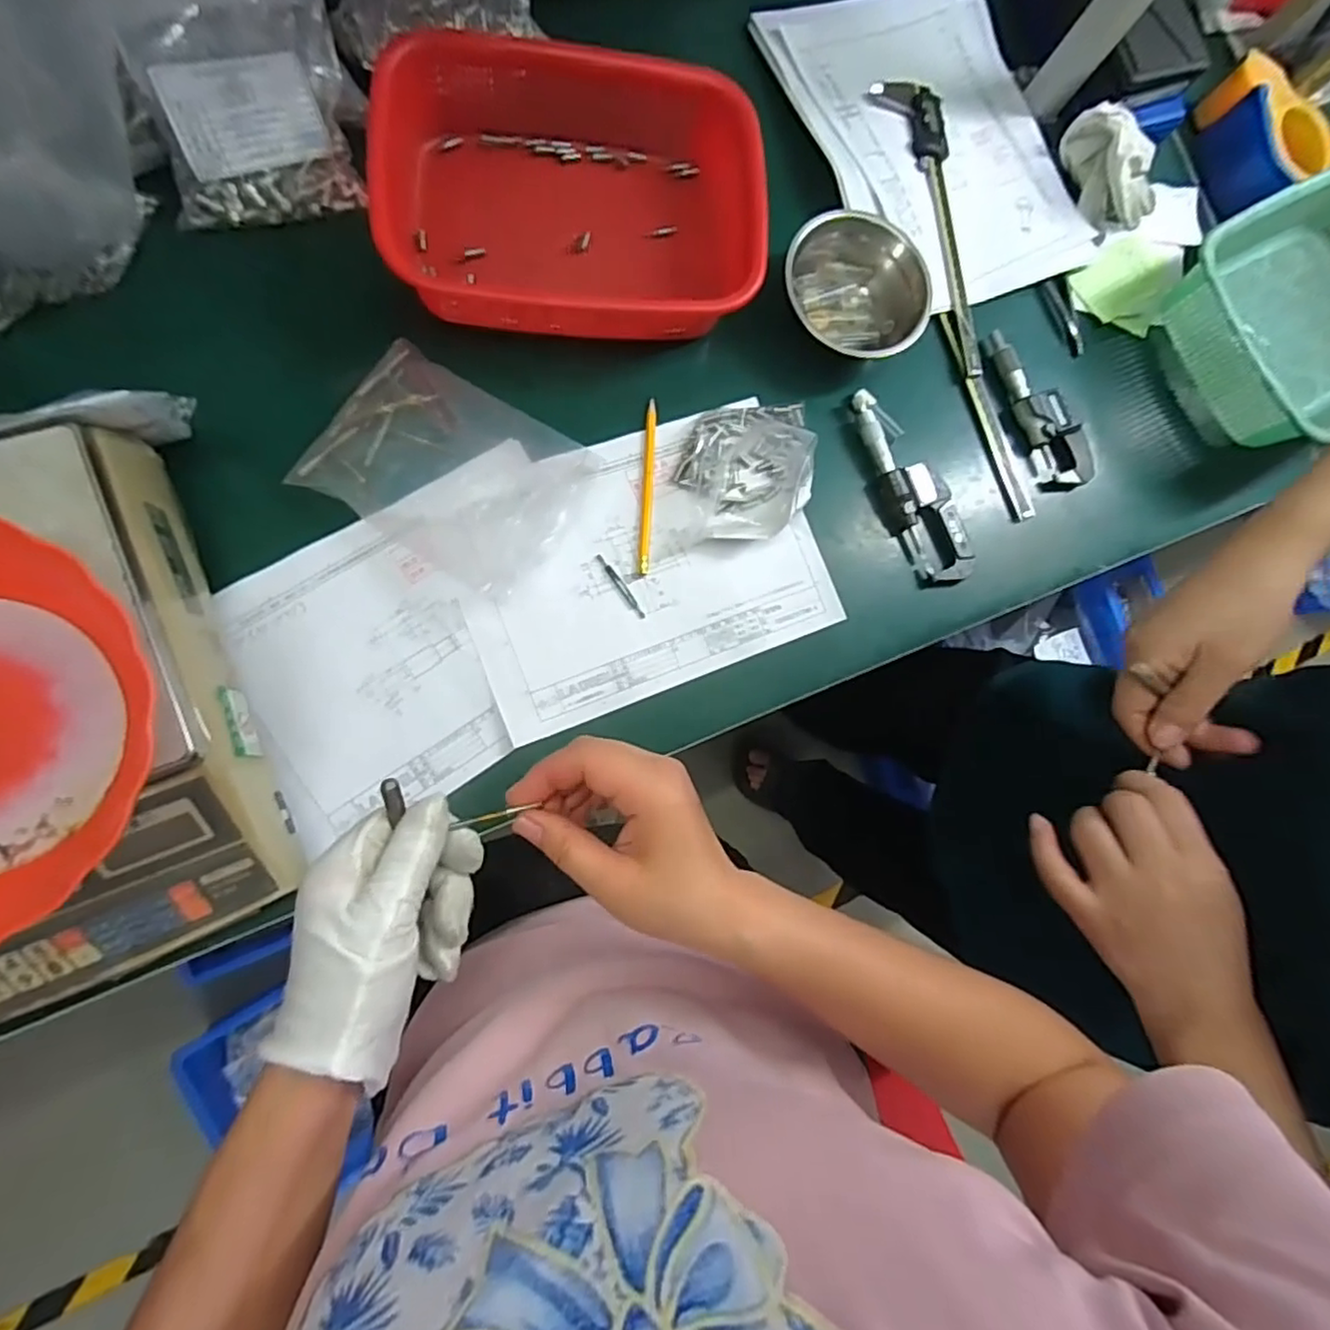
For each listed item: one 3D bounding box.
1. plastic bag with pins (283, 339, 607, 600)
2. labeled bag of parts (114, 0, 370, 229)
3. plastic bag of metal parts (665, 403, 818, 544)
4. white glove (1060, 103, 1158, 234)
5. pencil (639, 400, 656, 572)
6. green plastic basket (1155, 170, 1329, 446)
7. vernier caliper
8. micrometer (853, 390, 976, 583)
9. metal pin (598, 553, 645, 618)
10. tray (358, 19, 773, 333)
[{"bbox_3d":[-0.166,-0.152,0.512,0.183,0.019,0.136,32,79,-7],"label":"plastic bag with pins"},{"bbox_3d":[-0.313,-0.424,0.498,0.137,0.056,0.147,-11,87,-12],"label":"labeled bag of parts"},{"bbox_3d":[0.064,-0.165,0.547,0.111,0.044,0.125,3,85,-10],"label":"plastic bag of metal parts"},{"bbox_3d":[0.426,-0.472,0.629,0.043,0.058,0.111,-31,91,-13],"label":"white glove"},{"bbox_3d":[-0.014,-0.148,0.549,0.009,0.004,0.143,4,84,-11],"label":"pencil"},{"bbox_3d":[0.621,-0.357,0.647,0.279,0.086,0.193,-34,92,-13],"label":"green plastic basket"},{"bbox_3d":[0.274,-0.337,0.614,0.061,0.020,0.414,-16,88,-12],"label":"vernier caliper"},{"bbox_3d":[0.222,-0.160,0.591,0.060,0.025,0.180,-21,89,-13],"label":"micrometer"},{"bbox_3d":[-0.036,-0.064,0.541,0.007,0.004,0.061,-36,92,-12],"label":"metal pin"},{"bbox_3d":[-0.073,-0.382,0.529,0.288,0.074,0.230,-2,85,-12],"label":"tray"}]

